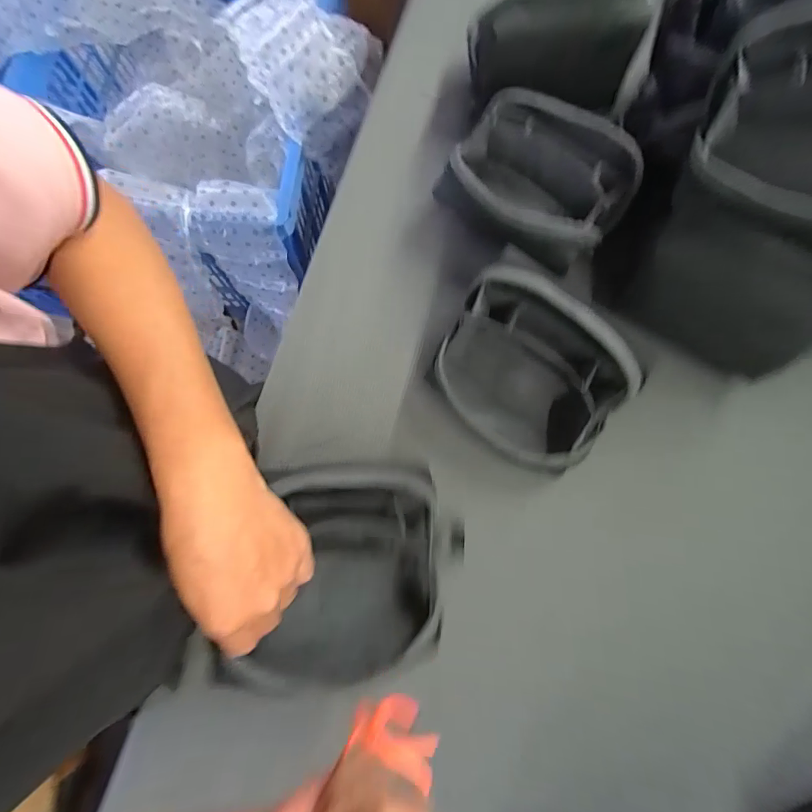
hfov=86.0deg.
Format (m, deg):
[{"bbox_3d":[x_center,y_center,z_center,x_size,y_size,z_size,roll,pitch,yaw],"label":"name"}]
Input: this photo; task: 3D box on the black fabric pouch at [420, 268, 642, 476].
[{"bbox_3d":[0.104,-0.022,0.384,0.166,0.101,0.119,38,80,8],"label":"black fabric pouch"}]

